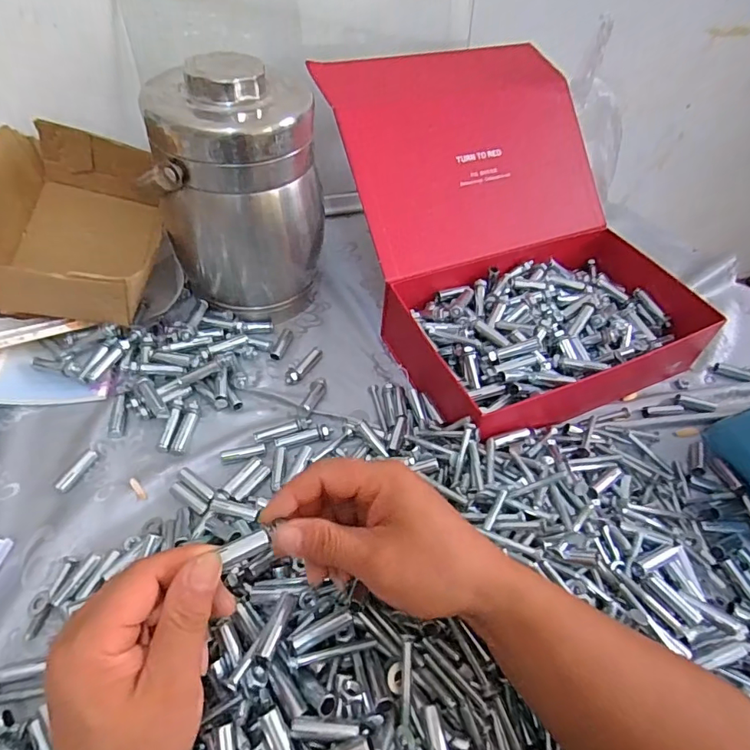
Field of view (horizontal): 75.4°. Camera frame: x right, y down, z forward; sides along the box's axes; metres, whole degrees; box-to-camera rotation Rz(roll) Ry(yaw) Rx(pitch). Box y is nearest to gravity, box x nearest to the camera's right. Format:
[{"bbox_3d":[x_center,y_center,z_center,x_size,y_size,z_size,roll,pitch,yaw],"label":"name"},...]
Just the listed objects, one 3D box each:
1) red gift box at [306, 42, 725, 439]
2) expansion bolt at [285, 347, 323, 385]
[{"bbox_3d":[0.143,-0.159,0.524,0.300,0.198,0.376,-16,54,-17],"label":"red gift box"},{"bbox_3d":[-0.073,-0.012,0.506,0.014,0.010,0.055,28,54,17],"label":"expansion bolt"}]

